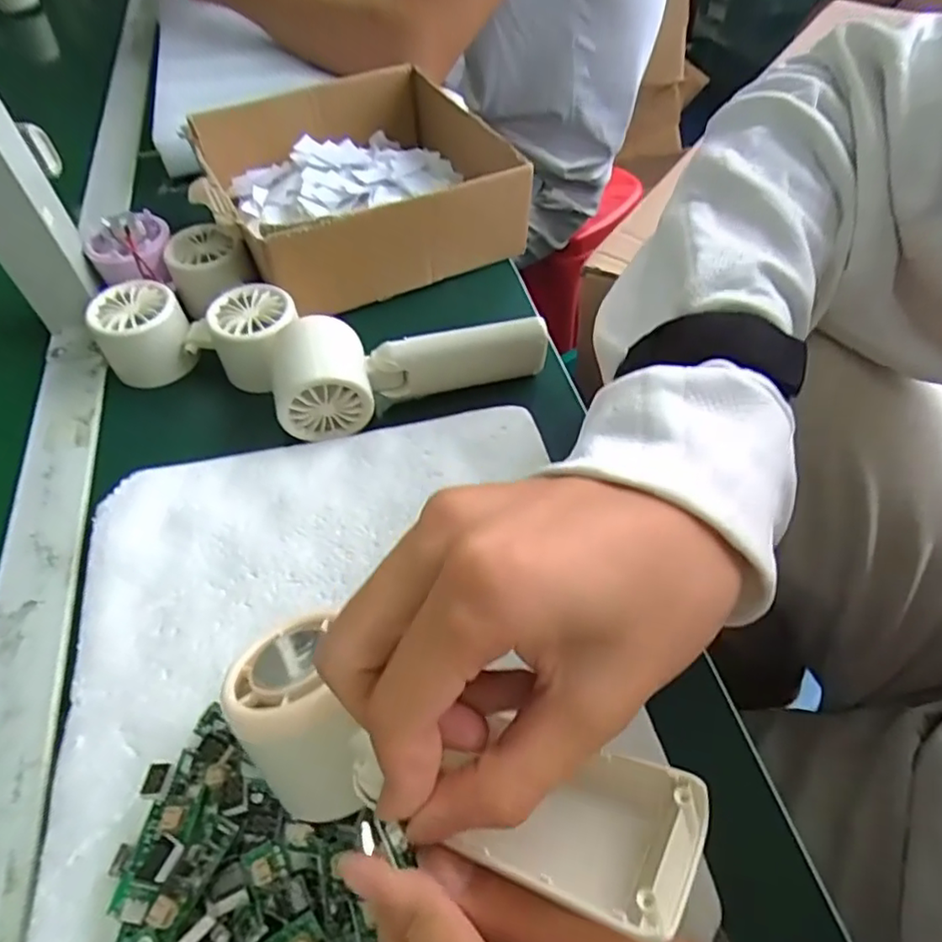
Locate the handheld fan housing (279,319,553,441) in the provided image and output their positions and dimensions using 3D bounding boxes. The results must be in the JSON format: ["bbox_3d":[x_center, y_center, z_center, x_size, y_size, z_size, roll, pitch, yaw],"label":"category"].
[{"bbox_3d":[-0.037,-0.073,0.380,0.166,0.044,0.060,-17,53,-10],"label":"handheld fan housing"}]

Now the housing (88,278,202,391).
[{"bbox_3d":[-0.216,-0.091,0.411,0.057,0.045,0.052,-30,57,-19],"label":"housing"}]

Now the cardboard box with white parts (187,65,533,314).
[{"bbox_3d":[-0.093,-0.226,0.489,0.213,0.073,0.209,-25,55,-16],"label":"cardboard box with white parts"}]

